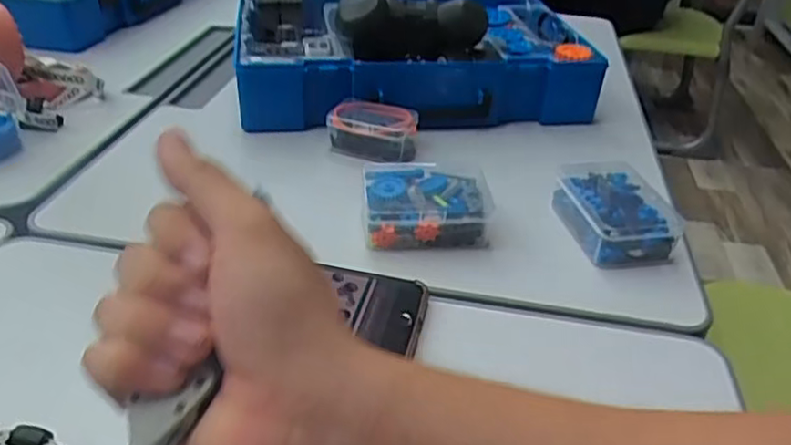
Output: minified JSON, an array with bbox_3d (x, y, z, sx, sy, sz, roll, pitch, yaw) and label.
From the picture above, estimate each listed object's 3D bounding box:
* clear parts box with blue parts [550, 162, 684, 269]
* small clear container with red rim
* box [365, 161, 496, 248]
[{"bbox_3d":[0.168,-0.008,0.511,0.068,0.035,0.096,-7,35,-13],"label":"clear parts box with blue parts"},{"bbox_3d":[-0.019,-0.083,0.603,0.078,0.043,0.053,15,36,19],"label":"small clear container with red rim"},{"bbox_3d":[0.023,-0.010,0.498,0.096,0.043,0.063,1,34,-2],"label":"box"}]

